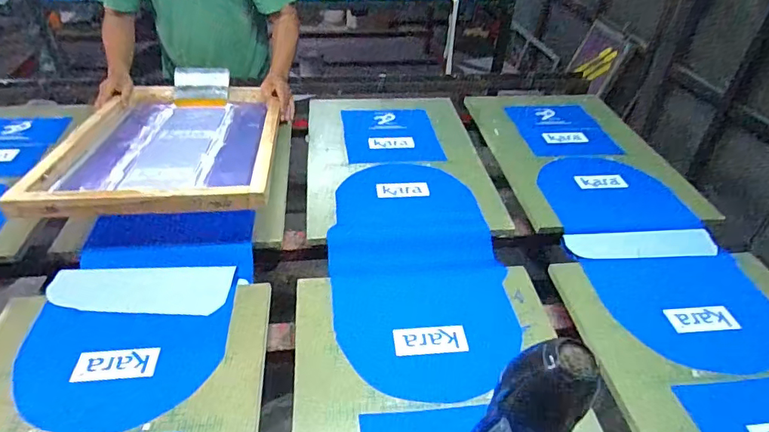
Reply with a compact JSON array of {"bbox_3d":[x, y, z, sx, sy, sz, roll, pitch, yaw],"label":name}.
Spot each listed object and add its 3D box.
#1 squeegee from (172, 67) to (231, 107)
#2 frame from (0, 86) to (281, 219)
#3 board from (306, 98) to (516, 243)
[{"bbox_3d":[-0.532,-0.377,1.362,0.156,0.026,0.127,1,83,-1],"label":"squeegee"},{"bbox_3d":[-0.493,-0.183,1.118,0.459,0.046,0.633,-3,33,-8],"label":"frame"},{"bbox_3d":[0.024,-0.168,1.225,0.434,0.021,0.640,-3,40,-6],"label":"board"}]

